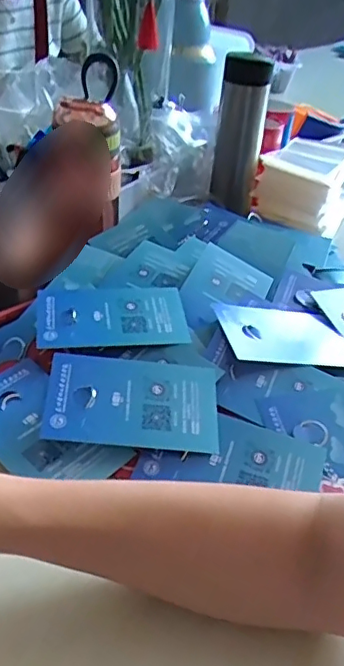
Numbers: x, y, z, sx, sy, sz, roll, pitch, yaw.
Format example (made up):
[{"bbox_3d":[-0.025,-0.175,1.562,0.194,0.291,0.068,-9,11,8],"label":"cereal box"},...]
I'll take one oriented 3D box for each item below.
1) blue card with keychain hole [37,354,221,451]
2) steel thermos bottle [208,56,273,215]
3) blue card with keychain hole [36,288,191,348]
[{"bbox_3d":[-0.030,0.053,0.460,0.134,0.009,0.079,7,50,-8],"label":"blue card with keychain hole"},{"bbox_3d":[0.098,-0.280,0.842,0.065,0.215,0.080,5,35,-2],"label":"steel thermos bottle"},{"bbox_3d":[-0.056,-0.019,0.539,0.133,0.009,0.092,-1,36,-10],"label":"blue card with keychain hole"}]

